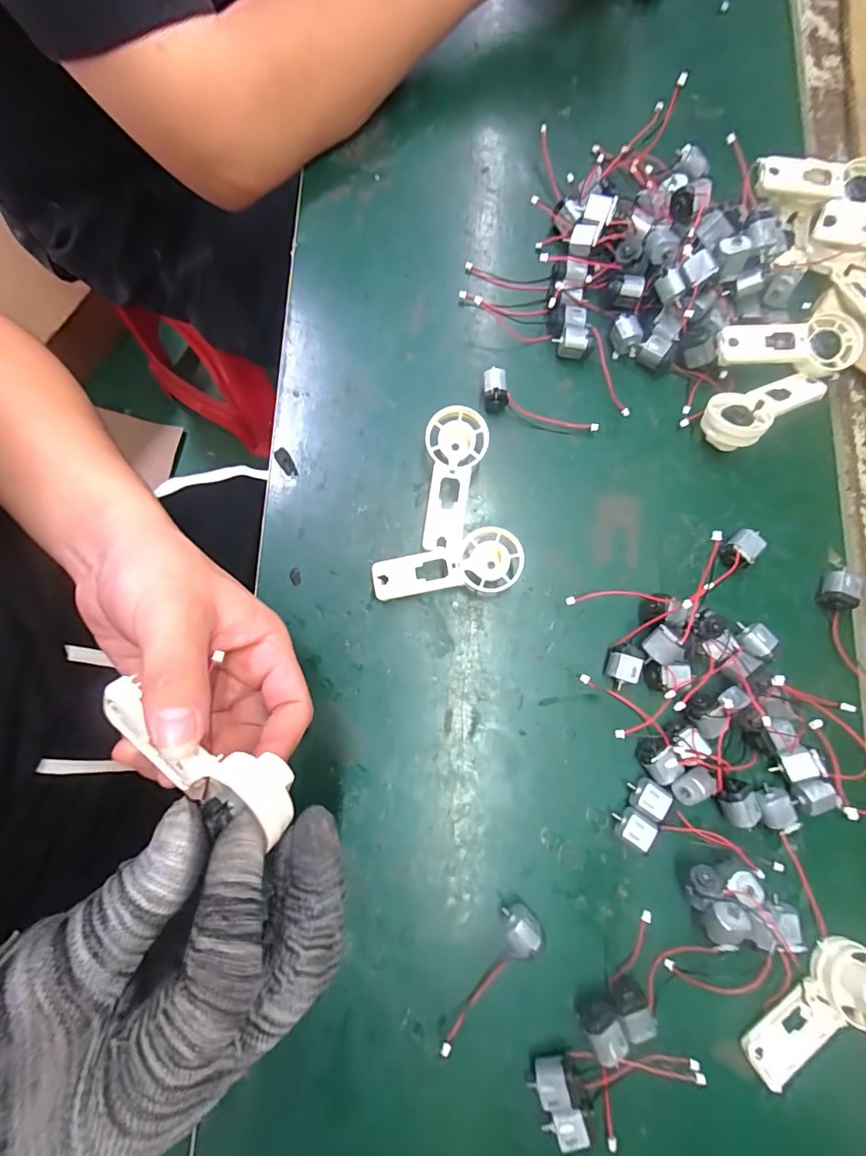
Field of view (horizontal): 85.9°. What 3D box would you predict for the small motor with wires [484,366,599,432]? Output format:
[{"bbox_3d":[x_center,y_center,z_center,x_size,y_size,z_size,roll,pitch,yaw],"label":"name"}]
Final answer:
[{"bbox_3d":[0.075,-0.123,0.324,0.084,0.020,0.023,11,80,1],"label":"small motor with wires"}]

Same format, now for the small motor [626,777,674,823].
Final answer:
[{"bbox_3d":[0.130,0.133,0.282,0.024,0.015,0.019,32,81,5],"label":"small motor"}]

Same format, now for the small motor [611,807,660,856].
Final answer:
[{"bbox_3d":[0.120,0.150,0.279,0.023,0.017,0.019,31,81,5],"label":"small motor"}]

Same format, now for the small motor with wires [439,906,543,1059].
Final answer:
[{"bbox_3d":[0.031,0.232,0.261,0.024,0.018,0.090,31,81,4],"label":"small motor with wires"}]

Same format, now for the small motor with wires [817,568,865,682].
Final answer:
[{"bbox_3d":[0.276,0.037,0.307,0.021,0.017,0.085,-9,80,-2],"label":"small motor with wires"}]

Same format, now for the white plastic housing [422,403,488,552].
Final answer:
[{"bbox_3d":[0.009,-0.063,0.309,0.039,0.028,0.092,14,80,2],"label":"white plastic housing"}]

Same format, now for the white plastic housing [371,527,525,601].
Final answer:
[{"bbox_3d":[0.009,-0.007,0.301,0.094,0.025,0.038,-5,80,-2],"label":"white plastic housing"}]

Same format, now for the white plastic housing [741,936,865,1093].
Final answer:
[{"bbox_3d":[0.220,0.248,0.267,0.093,0.035,0.036,-38,83,-7],"label":"white plastic housing"}]

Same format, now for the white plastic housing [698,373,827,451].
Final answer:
[{"bbox_3d":[0.228,-0.120,0.327,0.093,0.028,0.039,-29,82,-6],"label":"white plastic housing"}]

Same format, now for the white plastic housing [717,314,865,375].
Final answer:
[{"bbox_3d":[0.248,-0.160,0.322,0.098,0.015,0.034,-6,80,-2],"label":"white plastic housing"}]

